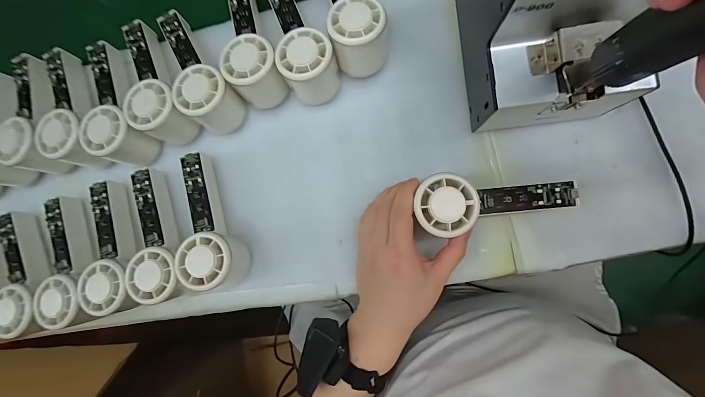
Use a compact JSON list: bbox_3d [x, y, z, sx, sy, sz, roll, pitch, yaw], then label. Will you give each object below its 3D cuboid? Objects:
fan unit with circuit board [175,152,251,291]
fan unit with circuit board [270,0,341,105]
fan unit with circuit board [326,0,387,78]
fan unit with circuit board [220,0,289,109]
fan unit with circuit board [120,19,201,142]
[{"bbox_3d":[-0.152,0.024,0.358,0.053,0.068,0.150,-16,73,7],"label":"fan unit with circuit board"},{"bbox_3d":[-0.057,-0.175,0.356,0.055,0.063,0.152,-23,70,6],"label":"fan unit with circuit board"},{"bbox_3d":[-0.003,-0.210,0.339,0.058,0.066,0.153,-16,85,7],"label":"fan unit with circuit board"},{"bbox_3d":[-0.119,-0.177,0.349,0.054,0.055,0.151,-24,84,6],"label":"fan unit with circuit board"},{"bbox_3d":[-0.233,-0.134,0.367,0.057,0.056,0.154,-34,83,5],"label":"fan unit with circuit board"}]

